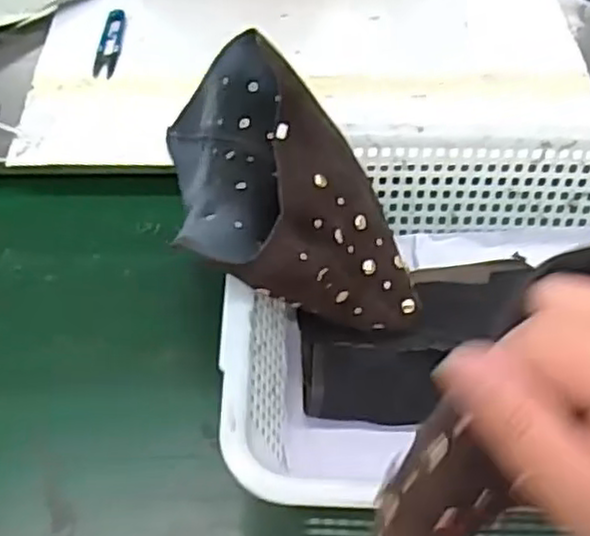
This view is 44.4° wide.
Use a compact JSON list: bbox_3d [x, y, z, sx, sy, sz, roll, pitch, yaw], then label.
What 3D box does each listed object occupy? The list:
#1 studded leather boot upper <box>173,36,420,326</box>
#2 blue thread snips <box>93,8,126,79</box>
[{"bbox_3d":[-0.010,-0.069,0.556,0.158,0.139,0.216,-8,55,-6],"label":"studded leather boot upper"},{"bbox_3d":[-0.193,-0.236,0.755,0.022,0.008,0.101,1,54,1],"label":"blue thread snips"}]

